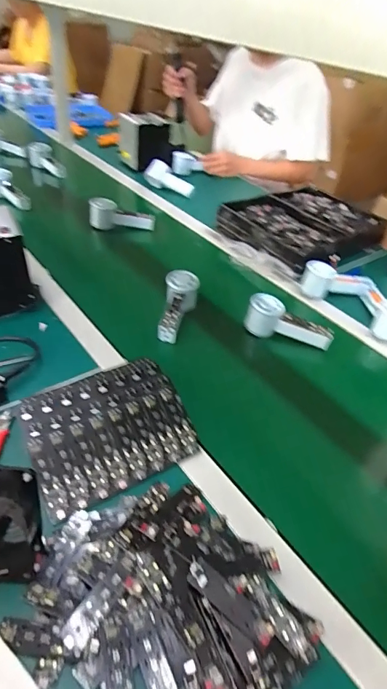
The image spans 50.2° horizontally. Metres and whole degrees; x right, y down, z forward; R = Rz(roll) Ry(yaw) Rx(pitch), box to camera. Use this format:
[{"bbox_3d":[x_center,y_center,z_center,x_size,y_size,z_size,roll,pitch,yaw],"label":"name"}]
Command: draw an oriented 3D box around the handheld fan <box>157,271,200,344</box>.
[{"bbox_3d":[-0.030,-0.071,0.758,0.059,0.047,0.159,12,56,5],"label":"handheld fan"}]

